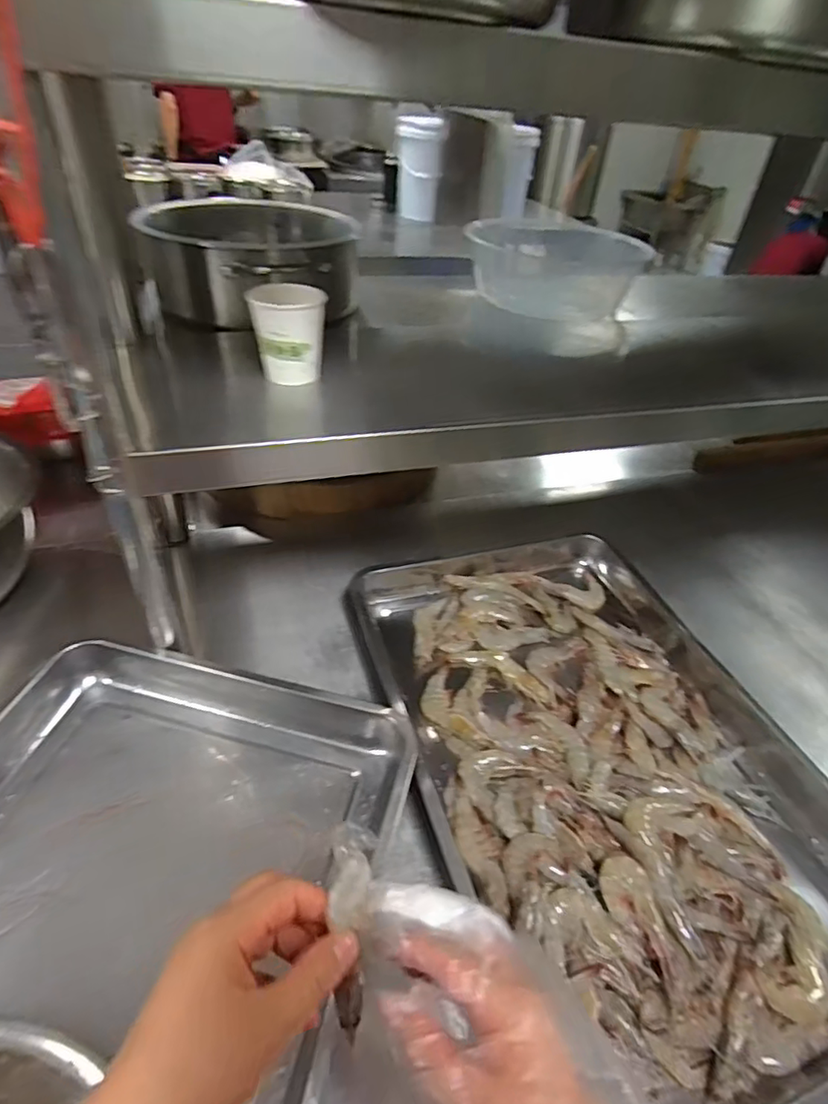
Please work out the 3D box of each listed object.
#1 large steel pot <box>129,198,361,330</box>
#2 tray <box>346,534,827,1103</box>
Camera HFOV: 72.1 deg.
[{"bbox_3d":[-0.208,-0.389,0.773,0.247,0.112,0.249,18,42,13],"label":"large steel pot"},{"bbox_3d":[0.195,0.192,0.637,0.431,0.061,0.627,-10,43,-18],"label":"tray"}]

